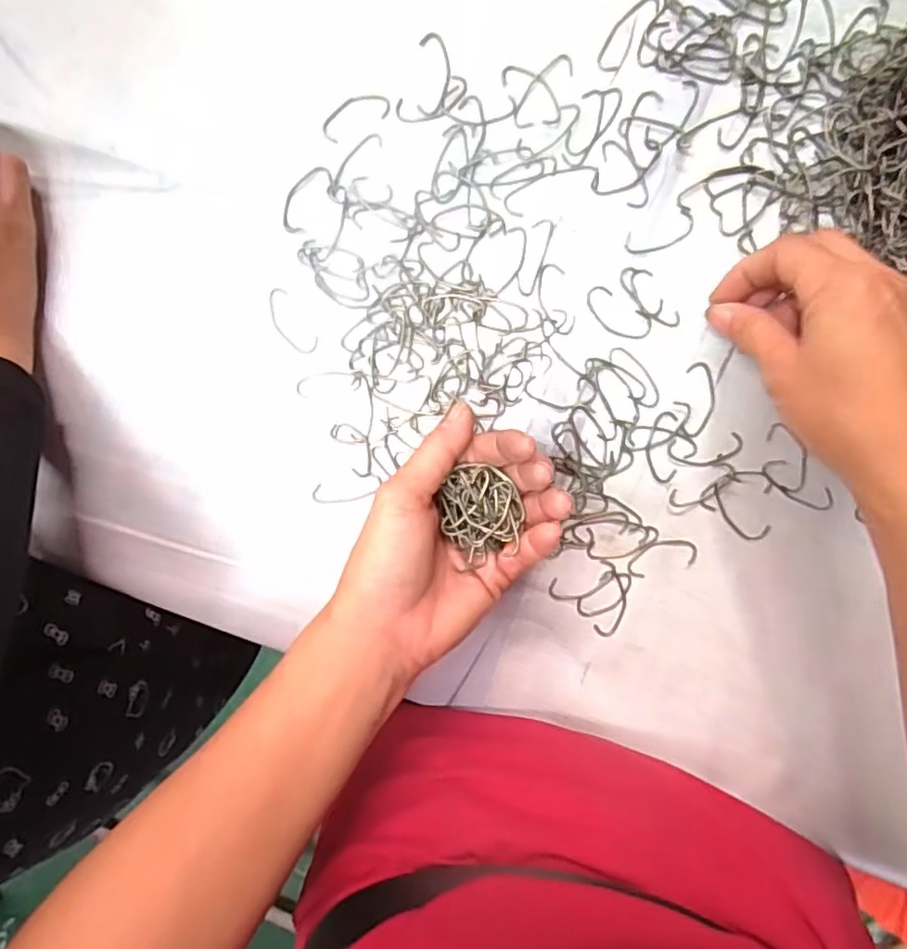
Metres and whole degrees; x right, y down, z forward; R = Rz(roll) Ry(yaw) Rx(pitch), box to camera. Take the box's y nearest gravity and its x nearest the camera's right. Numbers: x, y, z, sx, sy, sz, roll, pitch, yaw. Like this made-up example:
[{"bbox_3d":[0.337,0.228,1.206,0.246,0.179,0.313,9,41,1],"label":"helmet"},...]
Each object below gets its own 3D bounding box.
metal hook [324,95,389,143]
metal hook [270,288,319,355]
[{"bbox_3d":[-0.052,-0.187,0.327,0.037,0.004,0.016,-24,94,8],"label":"metal hook"},{"bbox_3d":[-0.090,-0.083,0.345,0.016,0.004,0.039,-35,93,9],"label":"metal hook"}]

